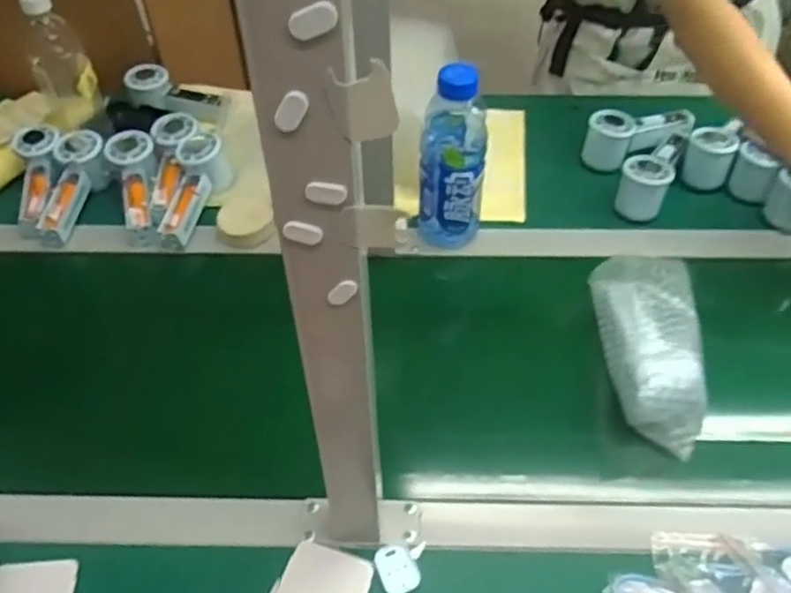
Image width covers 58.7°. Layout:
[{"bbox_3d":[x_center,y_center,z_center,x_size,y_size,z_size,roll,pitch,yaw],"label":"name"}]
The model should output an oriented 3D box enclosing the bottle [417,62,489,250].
[{"bbox_3d":[0.062,-0.150,0.767,0.072,0.208,0.072,6,50,6],"label":"bottle"}]

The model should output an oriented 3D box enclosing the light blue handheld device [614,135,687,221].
[{"bbox_3d":[0.314,-0.154,0.859,0.057,0.060,0.125,22,53,19],"label":"light blue handheld device"}]

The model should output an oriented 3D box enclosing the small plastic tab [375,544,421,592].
[{"bbox_3d":[0.001,0.220,0.567,0.030,0.004,0.041,-21,52,-15],"label":"small plastic tab"}]

